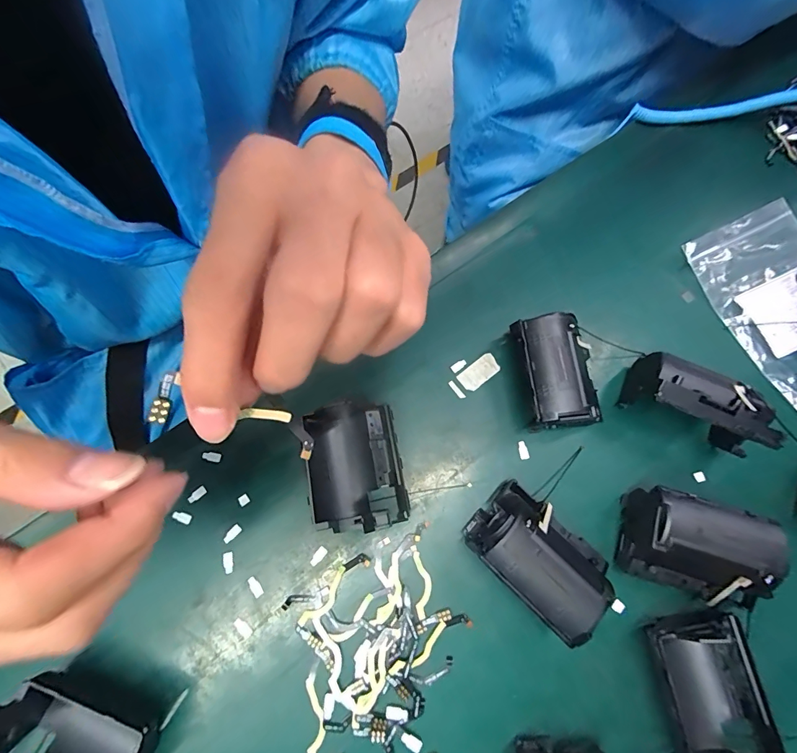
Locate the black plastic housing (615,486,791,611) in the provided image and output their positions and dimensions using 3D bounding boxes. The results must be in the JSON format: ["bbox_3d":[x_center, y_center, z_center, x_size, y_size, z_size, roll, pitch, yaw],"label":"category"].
[{"bbox_3d":[0.165,0.094,0.218,0.066,0.044,0.048,18,74,3],"label":"black plastic housing"}]

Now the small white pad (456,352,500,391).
[{"bbox_3d":[0.054,-0.003,0.268,0.029,0.004,0.015,-37,72,-10],"label":"small white pad"}]

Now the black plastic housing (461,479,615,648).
[{"bbox_3d":[0.075,0.098,0.217,0.068,0.042,0.046,44,77,10],"label":"black plastic housing"}]

